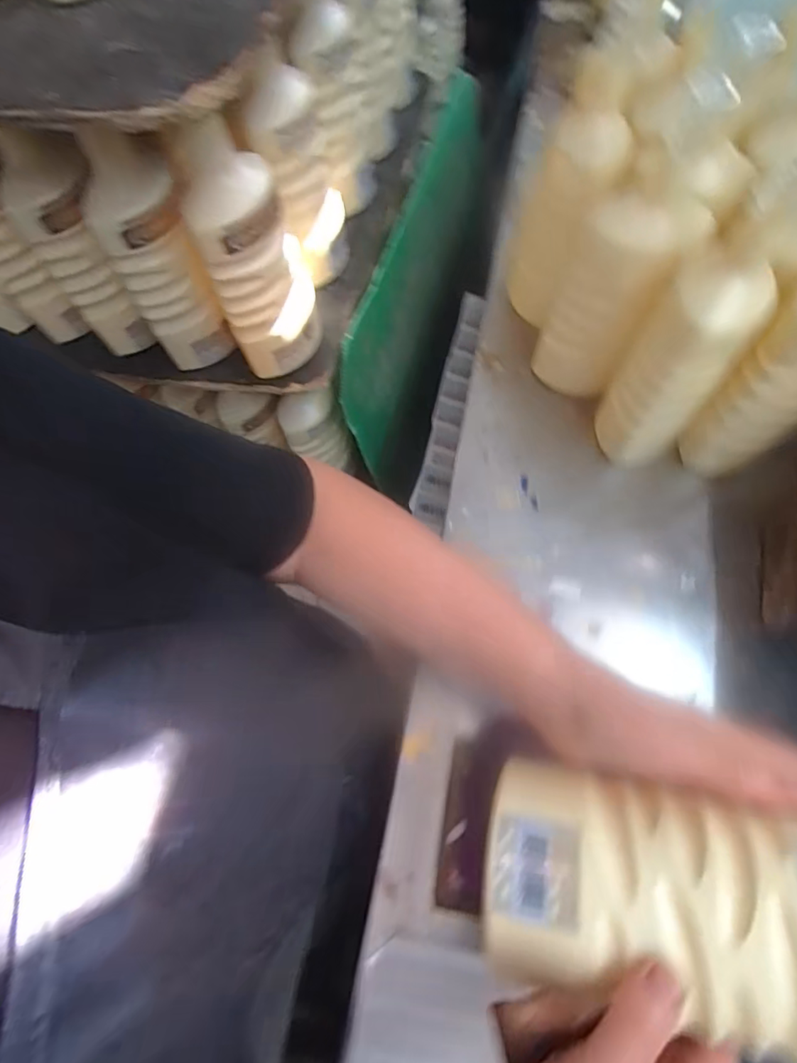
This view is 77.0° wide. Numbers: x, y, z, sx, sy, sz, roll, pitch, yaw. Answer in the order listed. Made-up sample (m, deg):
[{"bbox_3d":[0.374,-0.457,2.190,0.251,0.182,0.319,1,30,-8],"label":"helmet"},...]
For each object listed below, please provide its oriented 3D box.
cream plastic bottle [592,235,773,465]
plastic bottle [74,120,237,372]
[{"bbox_3d":[0.232,-0.139,0.428,0.072,0.195,0.081,32,72,15],"label":"cream plastic bottle"},{"bbox_3d":[-0.219,-0.249,0.465,0.075,0.201,0.061,-19,67,-5],"label":"plastic bottle"}]

